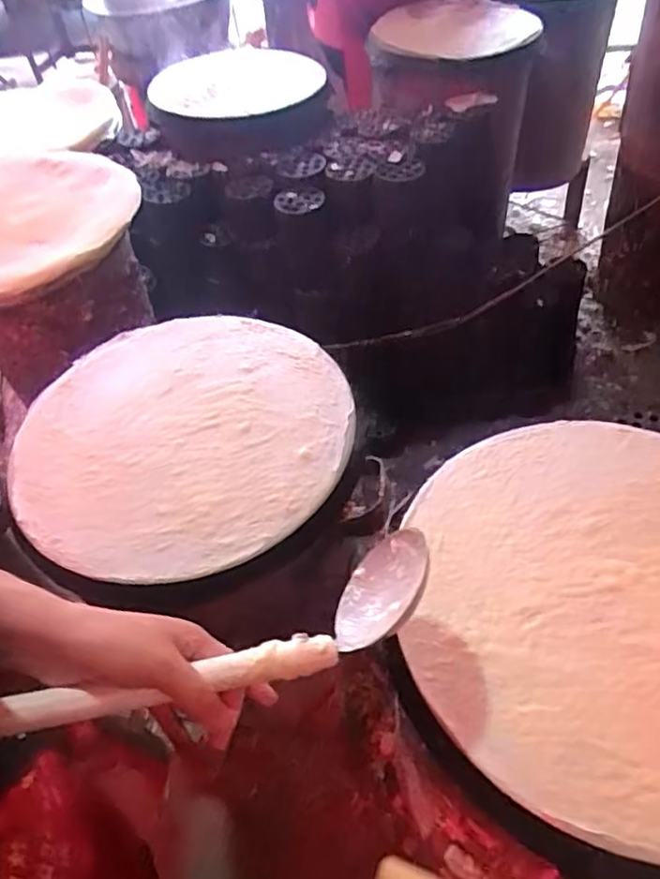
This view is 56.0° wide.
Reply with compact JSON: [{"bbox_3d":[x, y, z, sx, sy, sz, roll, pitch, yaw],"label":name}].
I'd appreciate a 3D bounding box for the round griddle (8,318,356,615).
[{"bbox_3d":[-0.161,-0.005,0.696,0.365,0.021,0.390,-3,50,3],"label":"round griddle"}]

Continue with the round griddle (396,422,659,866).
[{"bbox_3d":[0.245,0.127,0.522,0.358,0.016,0.375,-3,50,3],"label":"round griddle"}]

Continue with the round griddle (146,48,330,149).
[{"bbox_3d":[-0.215,-0.814,1.442,0.399,0.086,0.434,-7,50,0],"label":"round griddle"}]

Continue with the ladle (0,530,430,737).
[{"bbox_3d":[-0.058,0.128,0.398,0.285,0.062,0.066,-12,47,-28],"label":"ladle"}]

